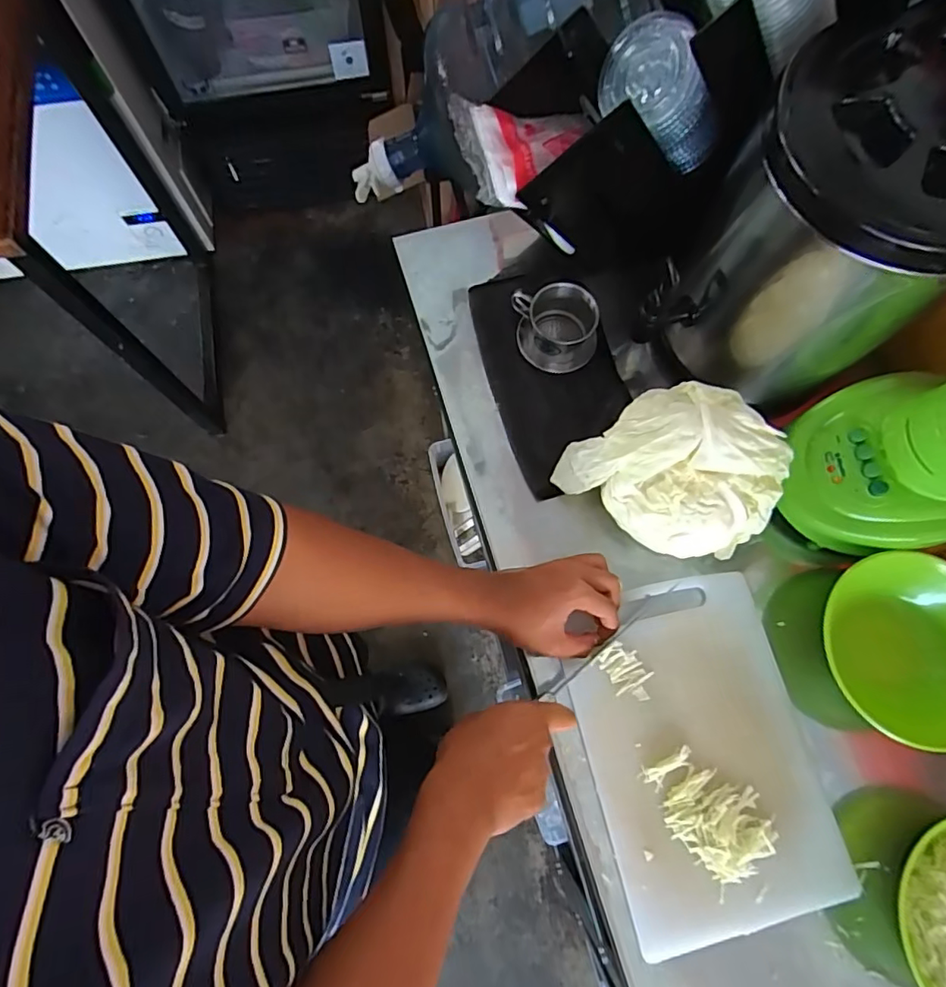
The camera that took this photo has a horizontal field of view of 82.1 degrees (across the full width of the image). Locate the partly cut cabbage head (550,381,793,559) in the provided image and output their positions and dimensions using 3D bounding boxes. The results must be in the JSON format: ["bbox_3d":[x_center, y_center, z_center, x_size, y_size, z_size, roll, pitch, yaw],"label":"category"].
[{"bbox_3d":[0.203,-0.018,0.534,0.169,0.097,0.165,0,74,-1],"label":"partly cut cabbage head"}]

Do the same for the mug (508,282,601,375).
[{"bbox_3d":[0.093,-0.186,0.604,0.082,0.065,0.079,-9,75,-4],"label":"mug"}]

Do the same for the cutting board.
[{"bbox_3d":[0.212,0.240,0.514,0.202,0.016,0.299,-13,75,-5],"label":"cutting board"}]

